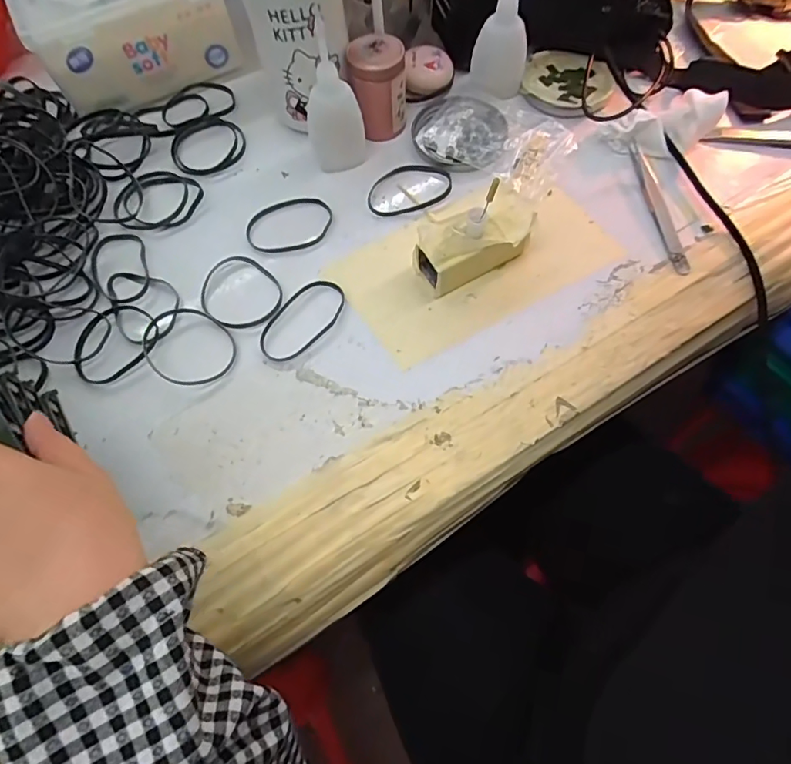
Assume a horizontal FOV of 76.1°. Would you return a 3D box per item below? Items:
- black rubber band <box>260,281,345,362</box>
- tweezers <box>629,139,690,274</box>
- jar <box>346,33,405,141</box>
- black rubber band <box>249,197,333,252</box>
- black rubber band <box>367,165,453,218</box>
[{"bbox_3d":[-0.066,-0.045,0.363,0.038,0.004,0.075,35,72,16],"label":"black rubber band"},{"bbox_3d":[0.203,-0.137,0.389,0.013,0.004,0.125,-4,66,1],"label":"tweezers"},{"bbox_3d":[-0.015,-0.244,0.417,0.044,0.064,0.044,-1,66,2],"label":"jar"},{"bbox_3d":[-0.084,-0.125,0.401,0.069,0.004,0.050,-13,66,-3],"label":"black rubber band"},{"bbox_3d":[0.010,-0.158,0.411,0.069,0.004,0.047,-12,66,-3],"label":"black rubber band"}]

